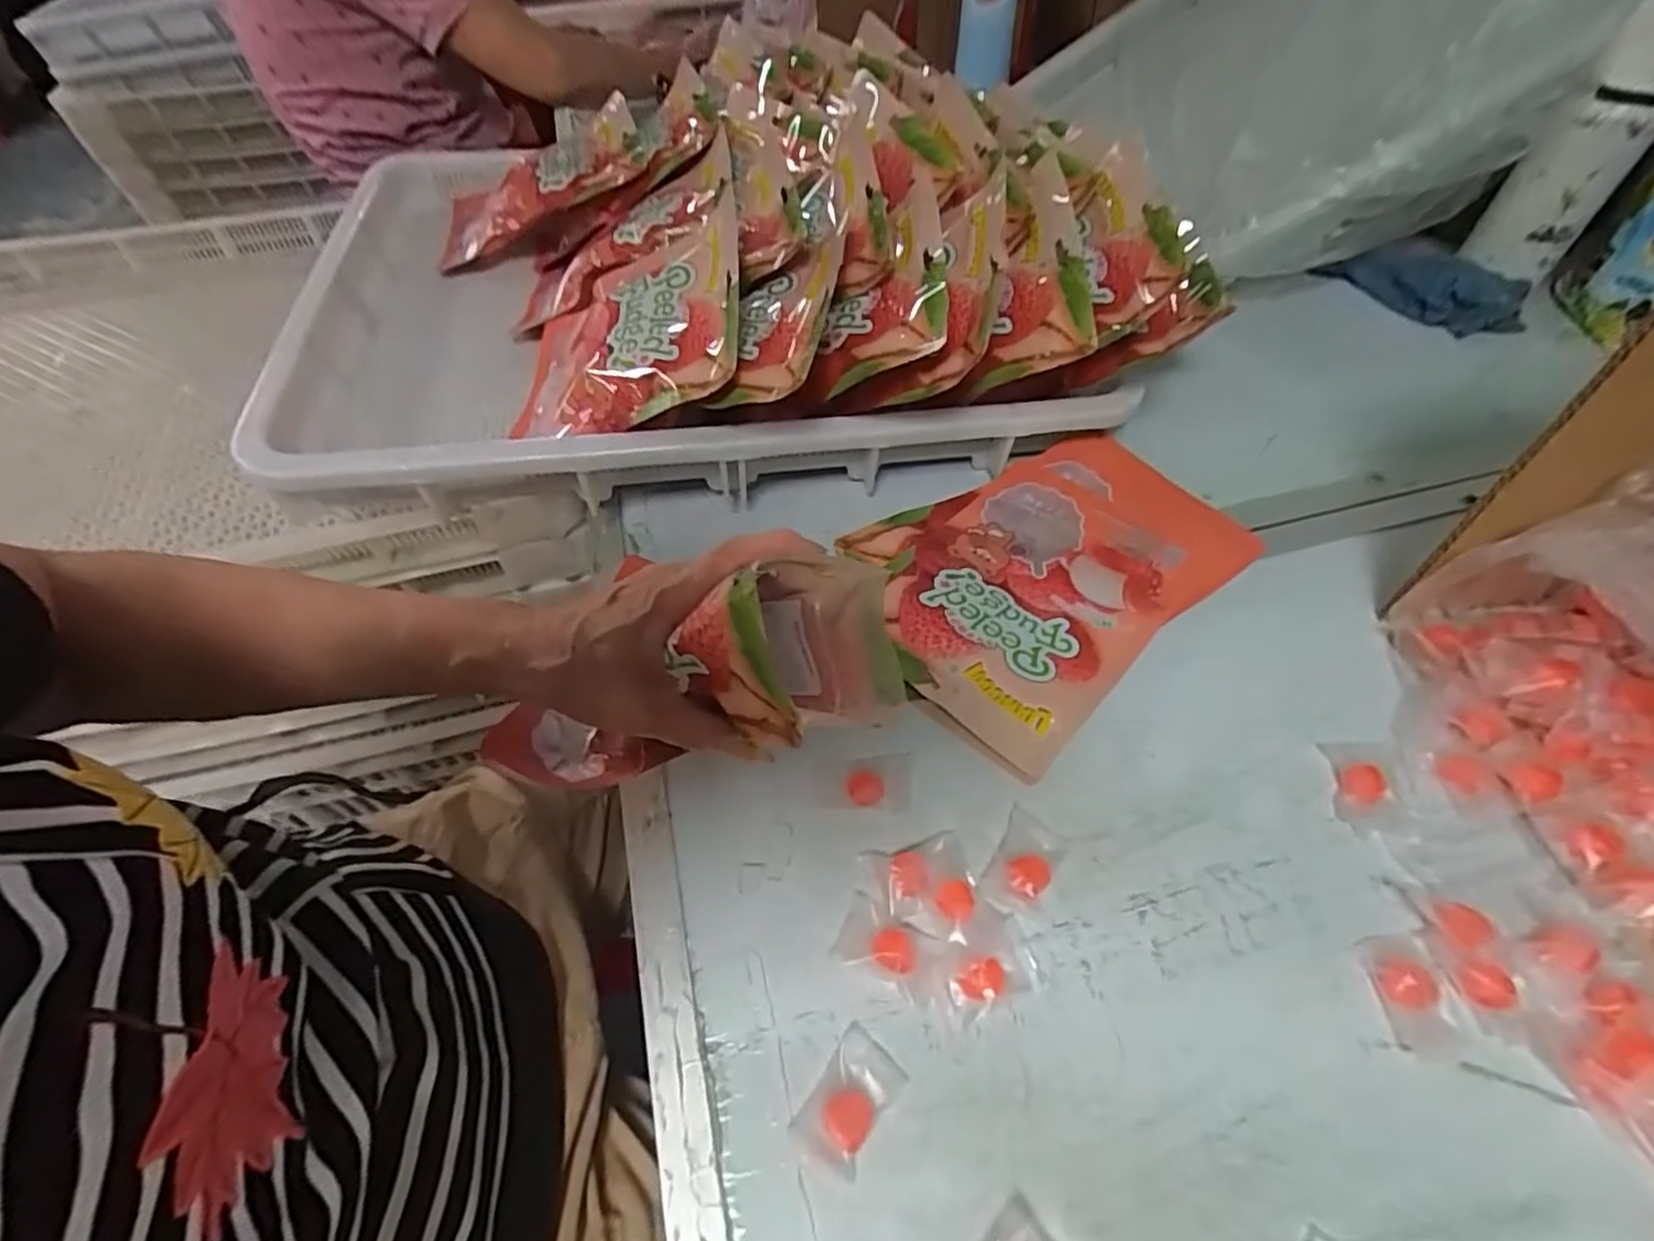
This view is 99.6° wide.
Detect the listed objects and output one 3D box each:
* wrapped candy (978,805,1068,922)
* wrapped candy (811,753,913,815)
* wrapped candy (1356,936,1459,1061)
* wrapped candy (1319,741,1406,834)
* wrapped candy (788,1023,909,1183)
[{"bbox_3d":[0.102,0.126,0.362,0.030,0.010,0.054,26,59,19],"label":"wrapped candy"},{"bbox_3d":[0.020,0.091,0.390,0.055,0.010,0.032,-1,54,1],"label":"wrapped candy"},{"bbox_3d":[0.270,0.171,0.321,0.029,0.016,0.049,0,54,1],"label":"wrapped candy"},{"bbox_3d":[0.300,0.088,0.383,0.041,0.013,0.054,7,55,7],"label":"wrapped candy"},{"bbox_3d":[0.010,0.212,0.309,0.031,0.012,0.050,29,60,21],"label":"wrapped candy"}]

